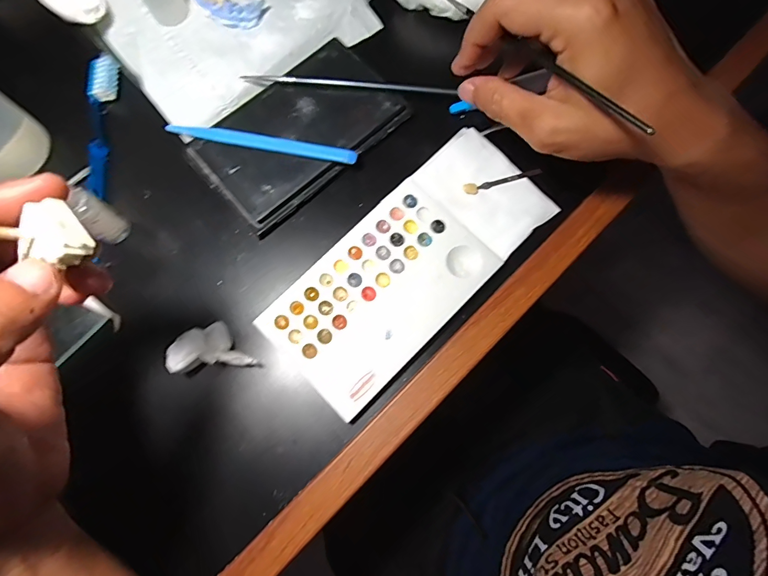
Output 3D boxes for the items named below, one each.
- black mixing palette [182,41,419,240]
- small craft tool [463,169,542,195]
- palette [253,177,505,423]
[{"bbox_3d":[-0.063,-0.121,0.310,0.149,0.011,0.090,-40,80,-10],"label":"black mixing palette"},{"bbox_3d":[0.089,-0.080,0.309,0.060,0.007,0.008,-12,77,-4],"label":"small craft tool"},{"bbox_3d":[-0.002,0.002,0.283,0.093,0.011,0.149,44,79,9],"label":"palette"}]

